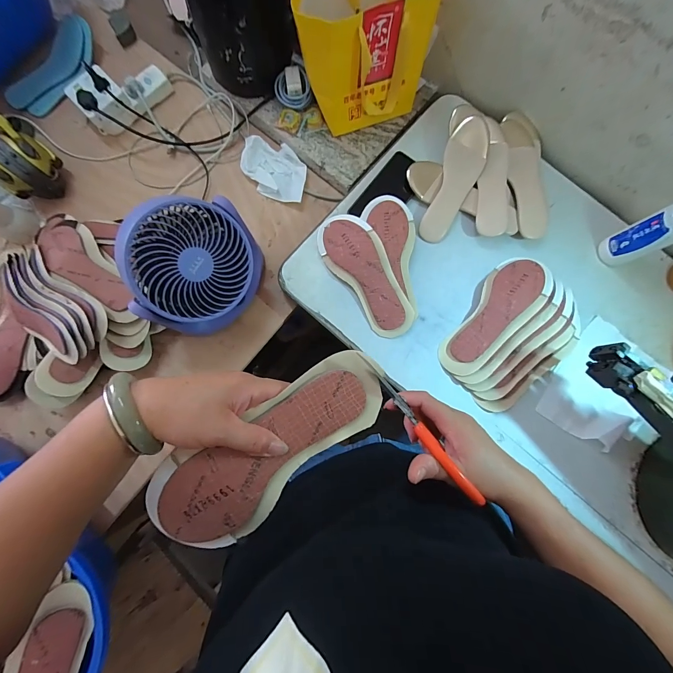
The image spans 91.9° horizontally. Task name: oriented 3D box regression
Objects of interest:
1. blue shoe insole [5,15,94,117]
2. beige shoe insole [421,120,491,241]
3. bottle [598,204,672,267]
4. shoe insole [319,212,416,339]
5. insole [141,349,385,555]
[{"bbox_3d":[-0.591,-0.559,0.677,0.086,0.032,0.222,43,87,4],"label":"blue shoe insole"},{"bbox_3d":[0.216,-0.278,0.589,0.072,0.018,0.219,18,99,-3],"label":"beige shoe insole"},{"bbox_3d":[0.500,-0.161,0.511,0.057,0.171,0.056,-21,85,-1],"label":"bottle"},{"bbox_3d":[0.052,-0.113,0.573,0.088,0.036,0.239,-35,86,-2],"label":"shoe insole"},{"bbox_3d":[-0.057,0.104,0.294,0.233,0.028,0.088,-37,98,-6],"label":"insole"}]

